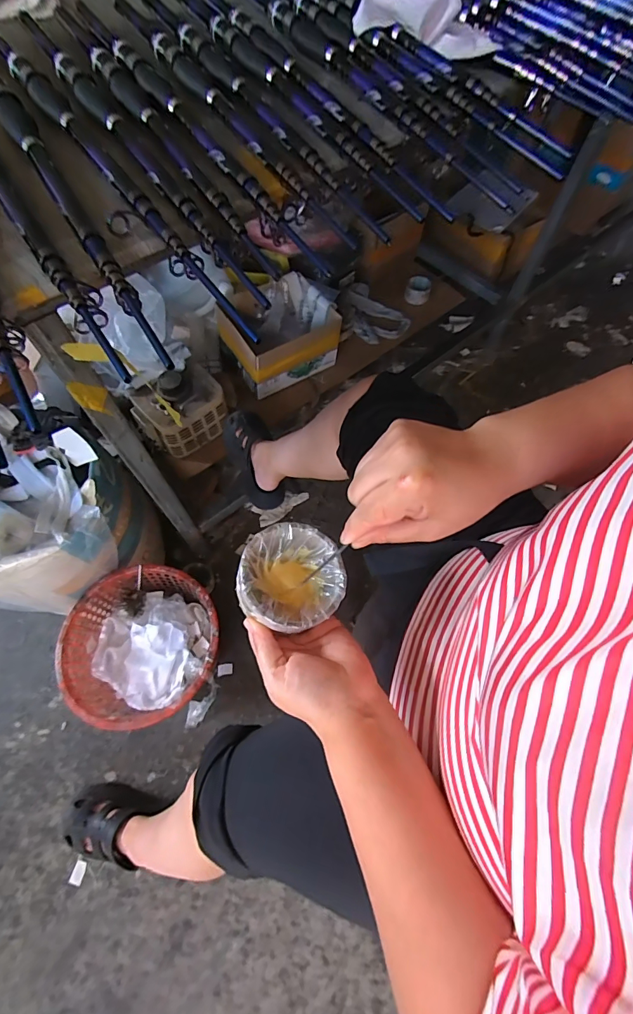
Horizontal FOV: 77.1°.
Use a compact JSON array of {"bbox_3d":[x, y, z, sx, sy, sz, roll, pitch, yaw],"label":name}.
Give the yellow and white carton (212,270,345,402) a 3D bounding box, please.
[{"bbox_3d":[-0.100,-0.479,1.099,0.305,0.165,0.208,-34,70,-16],"label":"yellow and white carton"}]

